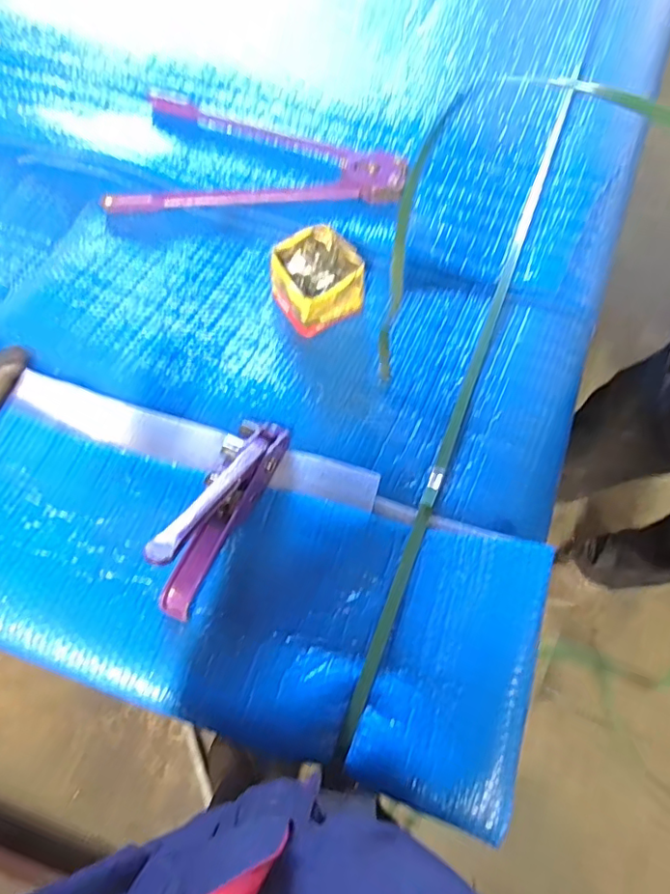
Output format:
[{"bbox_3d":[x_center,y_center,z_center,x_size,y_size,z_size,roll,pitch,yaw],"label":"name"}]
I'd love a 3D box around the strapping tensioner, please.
[{"bbox_3d":[-0.137,0.056,0.626,0.060,0.131,0.253,22,69,10],"label":"strapping tensioner"}]

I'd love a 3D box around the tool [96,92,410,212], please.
[{"bbox_3d":[-0.117,-0.473,0.918,0.460,0.032,0.248,9,67,5],"label":"tool"}]

